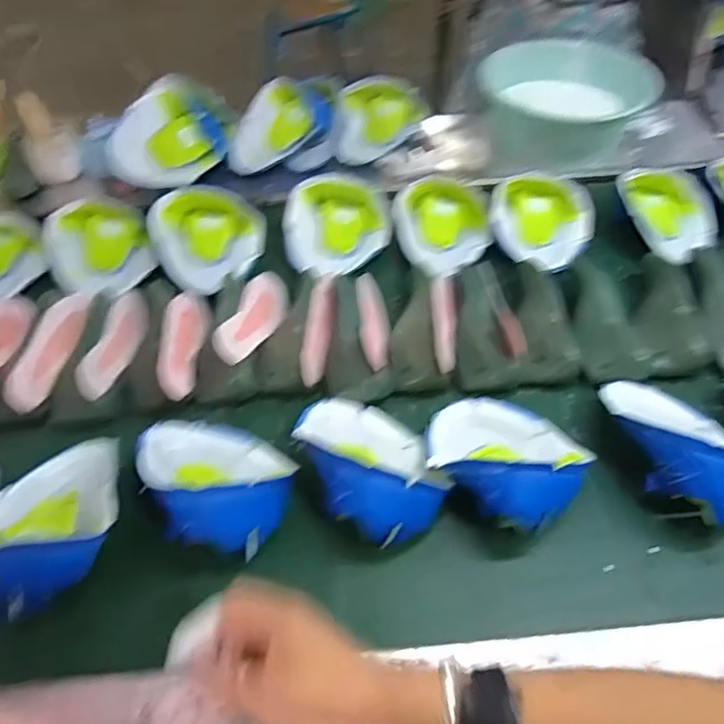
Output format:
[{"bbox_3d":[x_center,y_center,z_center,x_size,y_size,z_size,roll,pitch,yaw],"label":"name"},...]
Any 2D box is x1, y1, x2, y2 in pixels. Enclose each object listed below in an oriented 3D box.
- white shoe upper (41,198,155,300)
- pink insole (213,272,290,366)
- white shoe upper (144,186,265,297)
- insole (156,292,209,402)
[{"bbox_3d":[-0.410,-0.177,0.939,0.154,0.066,0.186,-18,53,-16],"label":"white shoe upper"},{"bbox_3d":[-0.147,-0.073,0.849,0.061,0.033,0.225,7,33,5],"label":"pink insole"},{"bbox_3d":[-0.245,-0.191,0.959,0.169,0.067,0.192,-14,52,-12],"label":"white shoe upper"},{"bbox_3d":[-0.246,-0.035,0.814,0.015,0.056,0.209,-32,38,21],"label":"insole"}]

